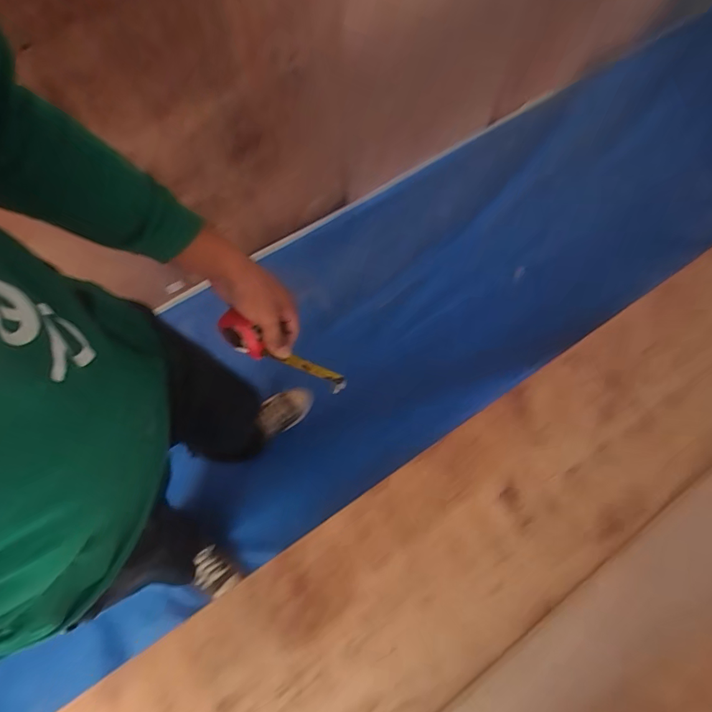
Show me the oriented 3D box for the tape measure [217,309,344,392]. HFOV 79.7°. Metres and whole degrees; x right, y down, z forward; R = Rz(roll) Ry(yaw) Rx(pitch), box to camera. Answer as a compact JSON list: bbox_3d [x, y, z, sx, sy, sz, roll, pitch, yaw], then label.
[{"bbox_3d":[-0.094,-0.001,0.543,0.176,0.056,0.031,25,76,3],"label":"tape measure"}]

